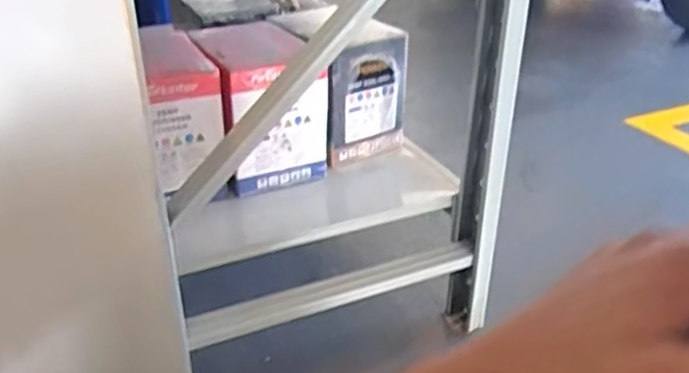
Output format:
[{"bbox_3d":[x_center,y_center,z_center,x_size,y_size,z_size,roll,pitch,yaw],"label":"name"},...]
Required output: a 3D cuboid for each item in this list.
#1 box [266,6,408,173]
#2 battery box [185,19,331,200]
[{"bbox_3d":[-0.017,-0.222,1.336,0.195,0.250,0.260,-21,36,-30],"label":"box"},{"bbox_3d":[-0.167,-0.162,1.239,0.198,0.238,0.282,-15,33,-23],"label":"battery box"}]

